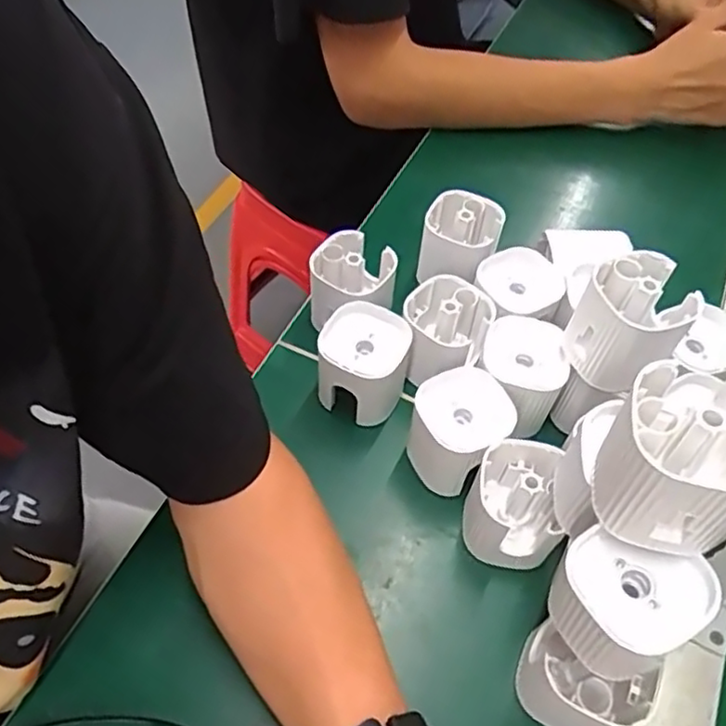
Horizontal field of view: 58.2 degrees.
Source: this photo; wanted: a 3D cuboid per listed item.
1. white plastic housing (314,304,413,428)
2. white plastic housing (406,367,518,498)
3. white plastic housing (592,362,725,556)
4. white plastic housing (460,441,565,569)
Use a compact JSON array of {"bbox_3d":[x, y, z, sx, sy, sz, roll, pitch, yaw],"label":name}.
[{"bbox_3d":[-0.001,0.006,0.442,0.050,0.076,0.054,23,57,13],"label":"white plastic housing"},{"bbox_3d":[0.060,0.043,0.410,0.054,0.062,0.055,-24,60,-18],"label":"white plastic housing"},{"bbox_3d":[0.125,0.038,0.262,0.059,0.064,0.056,27,59,13],"label":"white plastic housing"},{"bbox_3d":[0.090,0.086,0.385,0.057,0.070,0.055,1,55,-2],"label":"white plastic housing"}]

